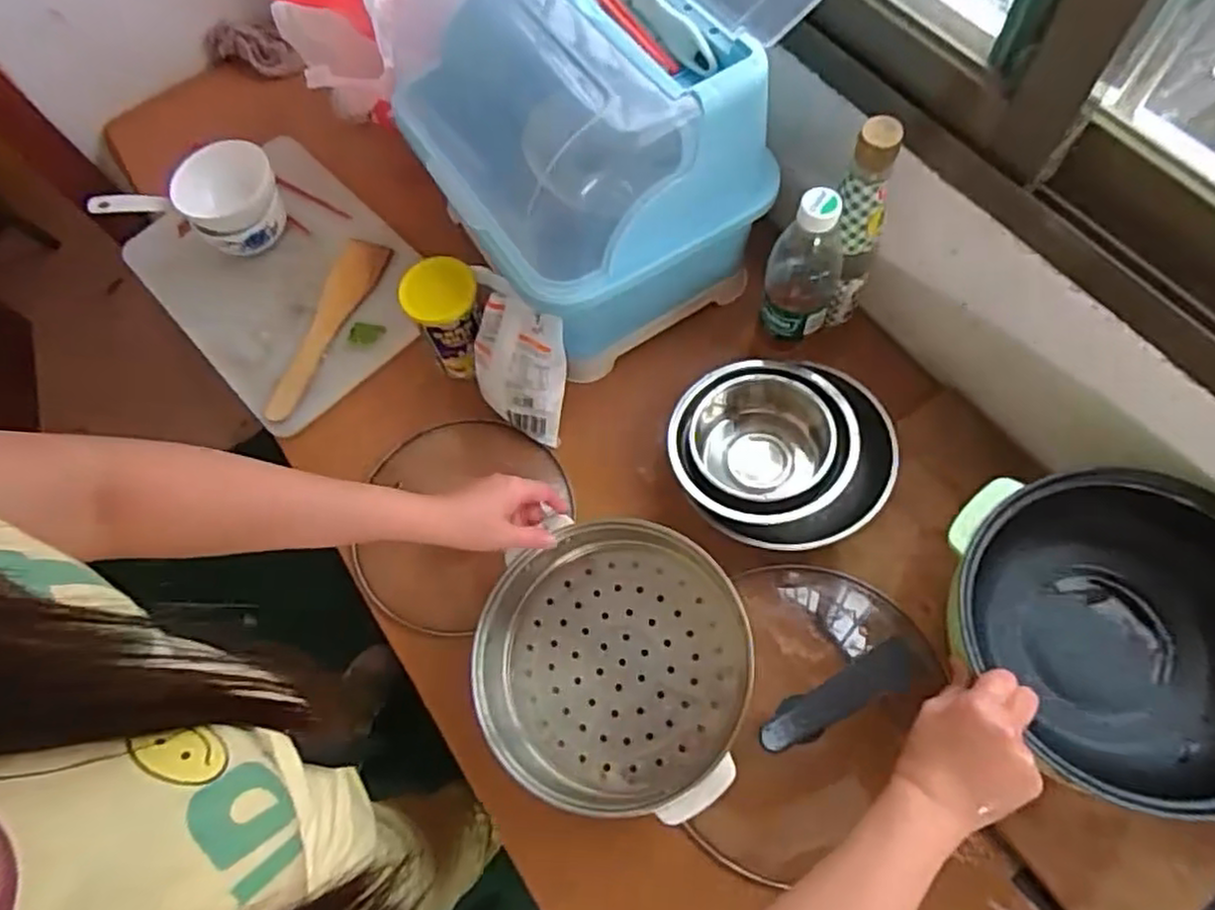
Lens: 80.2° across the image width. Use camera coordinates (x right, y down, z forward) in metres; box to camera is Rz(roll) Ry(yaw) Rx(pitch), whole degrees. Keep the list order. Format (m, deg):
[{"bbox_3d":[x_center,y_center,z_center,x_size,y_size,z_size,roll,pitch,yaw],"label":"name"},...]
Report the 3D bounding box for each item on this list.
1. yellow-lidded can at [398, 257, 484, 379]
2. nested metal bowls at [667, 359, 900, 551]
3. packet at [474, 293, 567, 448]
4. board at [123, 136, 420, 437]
[{"bbox_3d":[-0.167,-0.141,0.751,0.075,0.109,0.087,-21,69,-8],"label":"yellow-lidded can"},{"bbox_3d":[0.165,0.003,0.702,0.205,0.076,0.186,1,67,1],"label":"nested metal bowls"},{"bbox_3d":[-0.090,-0.080,0.718,0.097,0.140,0.021,21,36,13],"label":"packet"},{"bbox_3d":[-0.379,-0.211,0.857,0.257,0.016,0.355,-43,70,-14],"label":"board"}]

